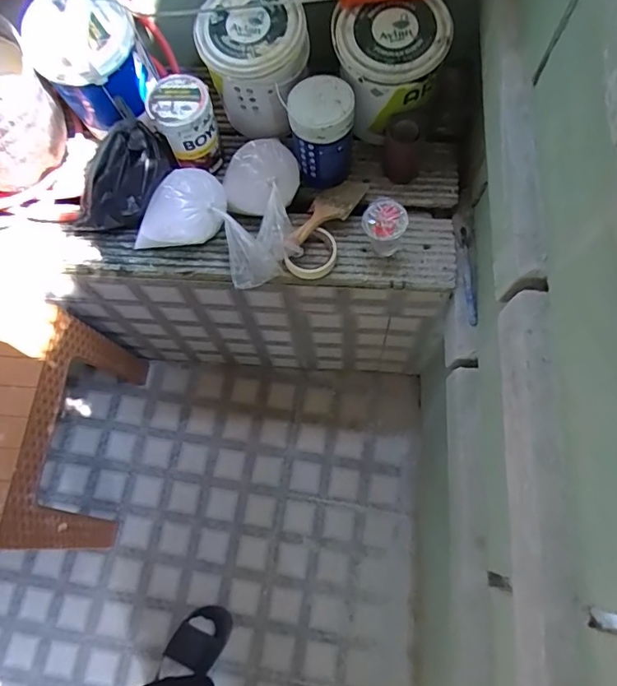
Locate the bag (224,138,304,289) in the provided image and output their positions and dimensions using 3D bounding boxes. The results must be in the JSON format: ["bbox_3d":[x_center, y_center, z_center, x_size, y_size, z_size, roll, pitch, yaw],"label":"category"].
[{"bbox_3d":[-0.081,-0.224,0.860,0.137,0.101,0.217,-5,70,0],"label":"bag"}]

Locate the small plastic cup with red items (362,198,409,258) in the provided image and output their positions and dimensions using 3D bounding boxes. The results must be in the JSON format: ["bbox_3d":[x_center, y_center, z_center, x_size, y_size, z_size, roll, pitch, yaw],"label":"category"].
[{"bbox_3d":[0.128,-0.194,0.850,0.068,0.092,0.065,-1,70,2],"label":"small plastic cup with red items"}]

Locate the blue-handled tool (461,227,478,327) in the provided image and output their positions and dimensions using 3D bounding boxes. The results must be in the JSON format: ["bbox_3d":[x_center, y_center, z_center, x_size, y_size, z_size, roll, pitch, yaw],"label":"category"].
[{"bbox_3d":[0.279,-0.118,0.876,0.016,0.013,0.182,-1,70,2],"label":"blue-handled tool"}]

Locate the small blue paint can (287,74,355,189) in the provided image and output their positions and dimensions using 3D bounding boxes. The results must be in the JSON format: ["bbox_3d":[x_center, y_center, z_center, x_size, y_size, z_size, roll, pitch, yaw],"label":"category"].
[{"bbox_3d":[0.023,-0.364,0.868,0.109,0.164,0.103,-1,70,2],"label":"small blue paint can"}]

